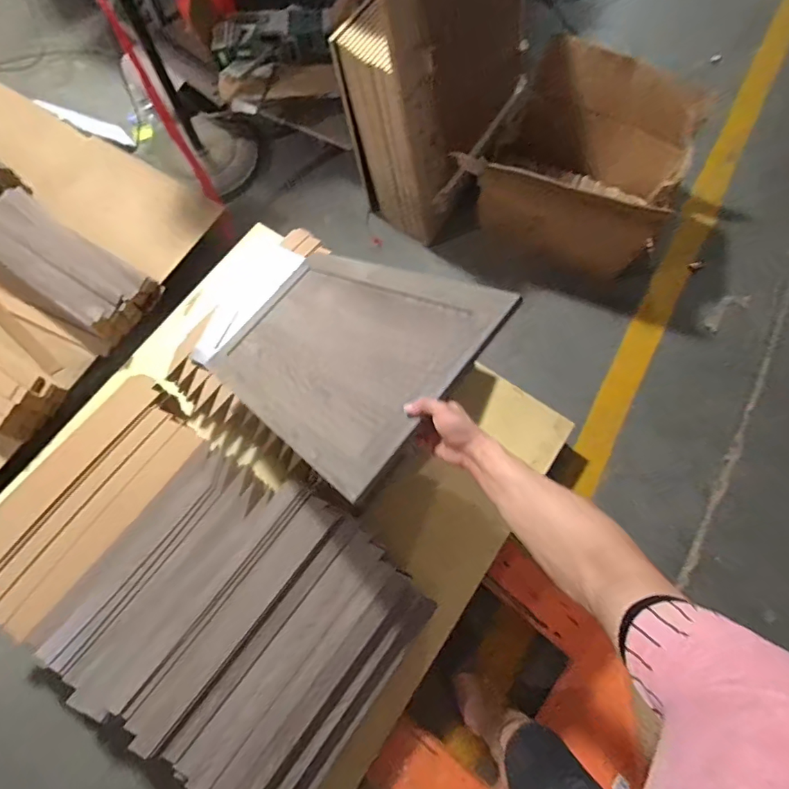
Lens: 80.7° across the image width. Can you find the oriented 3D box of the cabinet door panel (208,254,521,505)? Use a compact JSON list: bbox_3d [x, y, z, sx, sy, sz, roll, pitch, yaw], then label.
[{"bbox_3d":[-0.116,-0.101,0.880,0.386,0.024,0.635,-50,42,-10],"label":"cabinet door panel"}]

